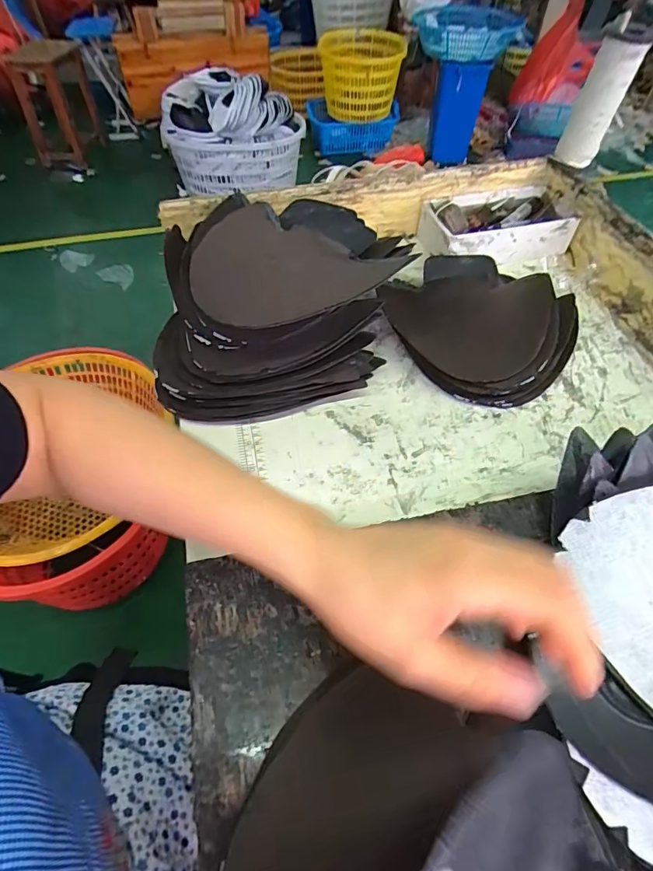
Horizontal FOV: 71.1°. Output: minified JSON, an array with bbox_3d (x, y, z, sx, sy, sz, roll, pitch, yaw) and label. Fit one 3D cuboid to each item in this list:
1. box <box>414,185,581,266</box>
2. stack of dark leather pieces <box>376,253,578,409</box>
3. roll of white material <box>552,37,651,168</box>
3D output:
[{"bbox_3d":[0.225,-0.282,0.614,0.188,0.051,0.099,-12,54,-10],"label":"box"},{"bbox_3d":[0.168,-0.133,0.519,0.204,0.049,0.207,30,58,20],"label":"stack of dark leather pieces"},{"bbox_3d":[0.330,-0.403,0.560,0.053,0.125,0.043,20,55,13],"label":"roll of white material"}]

